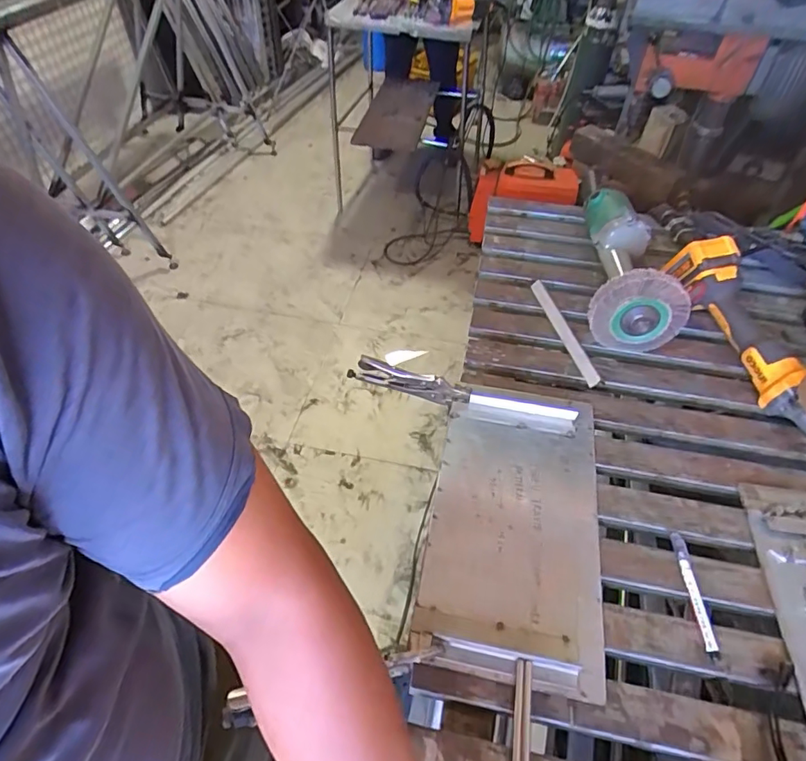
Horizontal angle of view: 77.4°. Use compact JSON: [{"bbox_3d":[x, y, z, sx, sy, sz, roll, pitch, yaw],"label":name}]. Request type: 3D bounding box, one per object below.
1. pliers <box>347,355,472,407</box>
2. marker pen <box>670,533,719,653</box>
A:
[{"bbox_3d":[0.009,0.002,0.733,0.177,0.064,0.027,5,50,5],"label":"pliers"},{"bbox_3d":[0.324,0.233,0.560,0.017,0.007,0.124,1,49,3],"label":"marker pen"}]

